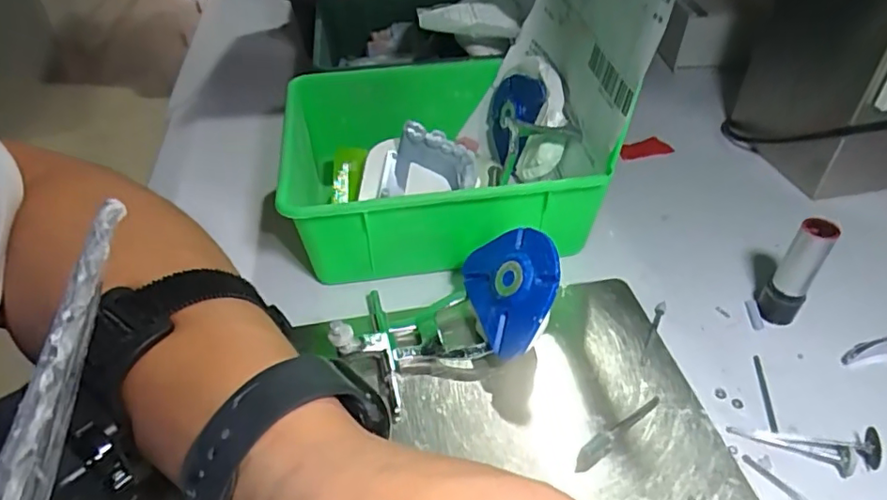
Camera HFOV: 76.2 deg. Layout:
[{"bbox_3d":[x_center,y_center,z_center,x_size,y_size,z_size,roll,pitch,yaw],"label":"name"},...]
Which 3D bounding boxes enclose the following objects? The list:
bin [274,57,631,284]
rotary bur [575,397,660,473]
[{"bbox_3d":[-0.008,-0.056,0.355,0.169,0.064,0.163,-8,42,-7],"label":"bin"},{"bbox_3d":[0.076,0.078,0.246,0.054,0.004,0.008,-28,48,-26],"label":"rotary bur"}]

